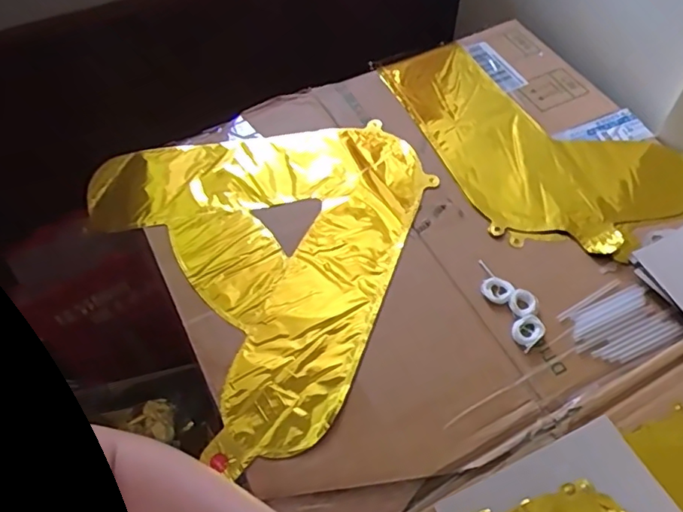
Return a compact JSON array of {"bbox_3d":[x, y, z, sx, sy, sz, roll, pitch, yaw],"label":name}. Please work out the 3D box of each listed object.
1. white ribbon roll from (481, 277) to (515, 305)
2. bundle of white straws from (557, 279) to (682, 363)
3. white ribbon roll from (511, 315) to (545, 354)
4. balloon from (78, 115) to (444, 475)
[{"bbox_3d":[0.150,0.033,0.547,0.028,0.007,0.029,-1,57,2],"label":"white ribbon roll"},{"bbox_3d":[0.259,0.062,0.531,0.095,0.004,0.070,-24,59,-12],"label":"bundle of white straws"},{"bbox_3d":[0.170,0.069,0.519,0.032,0.006,0.026,-37,63,-20],"label":"white ribbon roll"},{"bbox_3d":[-0.059,-0.024,0.609,0.329,0.032,0.393,-30,61,-16],"label":"balloon"}]

